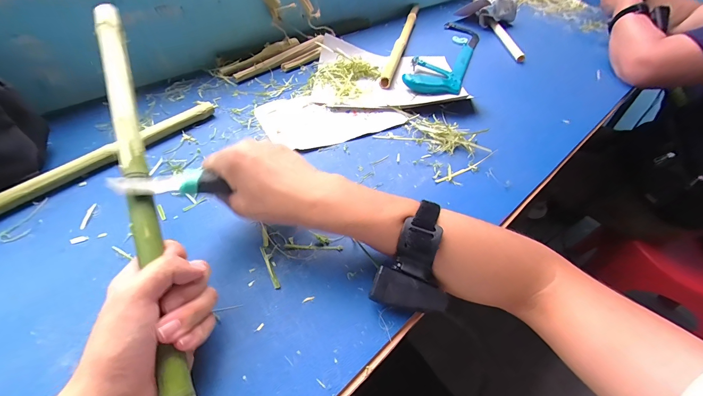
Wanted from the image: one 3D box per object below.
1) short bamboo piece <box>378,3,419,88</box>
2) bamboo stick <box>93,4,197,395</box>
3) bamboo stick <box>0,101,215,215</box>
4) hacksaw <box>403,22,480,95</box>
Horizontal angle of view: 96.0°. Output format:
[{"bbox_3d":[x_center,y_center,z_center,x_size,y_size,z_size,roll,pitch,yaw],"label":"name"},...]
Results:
[{"bbox_3d":[0.125,-0.382,0.760,0.024,0.024,0.472,14,48,8],"label":"short bamboo piece"},{"bbox_3d":[-0.181,0.005,0.274,0.021,0.015,0.505,-17,68,-20],"label":"bamboo stick"},{"bbox_3d":[-0.372,-0.016,0.382,0.024,0.024,0.462,31,52,21],"label":"bamboo stick"},{"bbox_3d":[0.225,-0.342,0.730,0.108,0.026,0.430,20,49,12],"label":"hacksaw"}]

